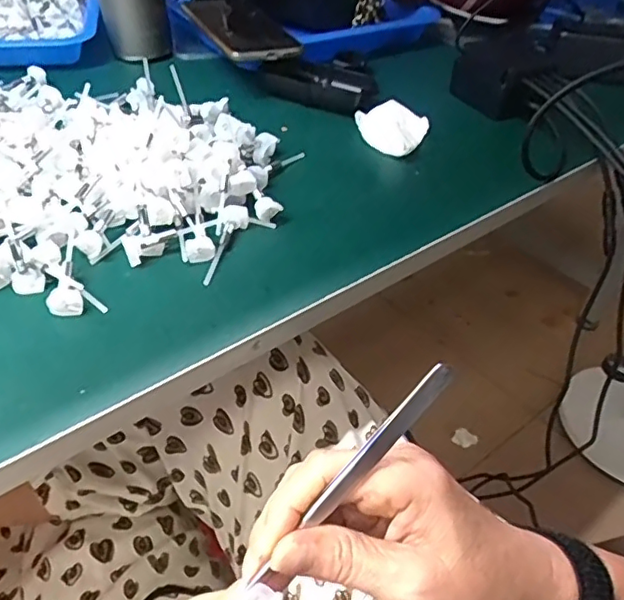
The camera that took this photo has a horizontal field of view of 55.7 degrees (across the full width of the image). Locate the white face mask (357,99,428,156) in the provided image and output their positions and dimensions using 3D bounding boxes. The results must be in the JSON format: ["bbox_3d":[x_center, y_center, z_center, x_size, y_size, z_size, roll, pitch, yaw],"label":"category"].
[{"bbox_3d":[0.070,-0.155,0.529,0.063,0.016,0.067,23,45,18],"label":"white face mask"}]

